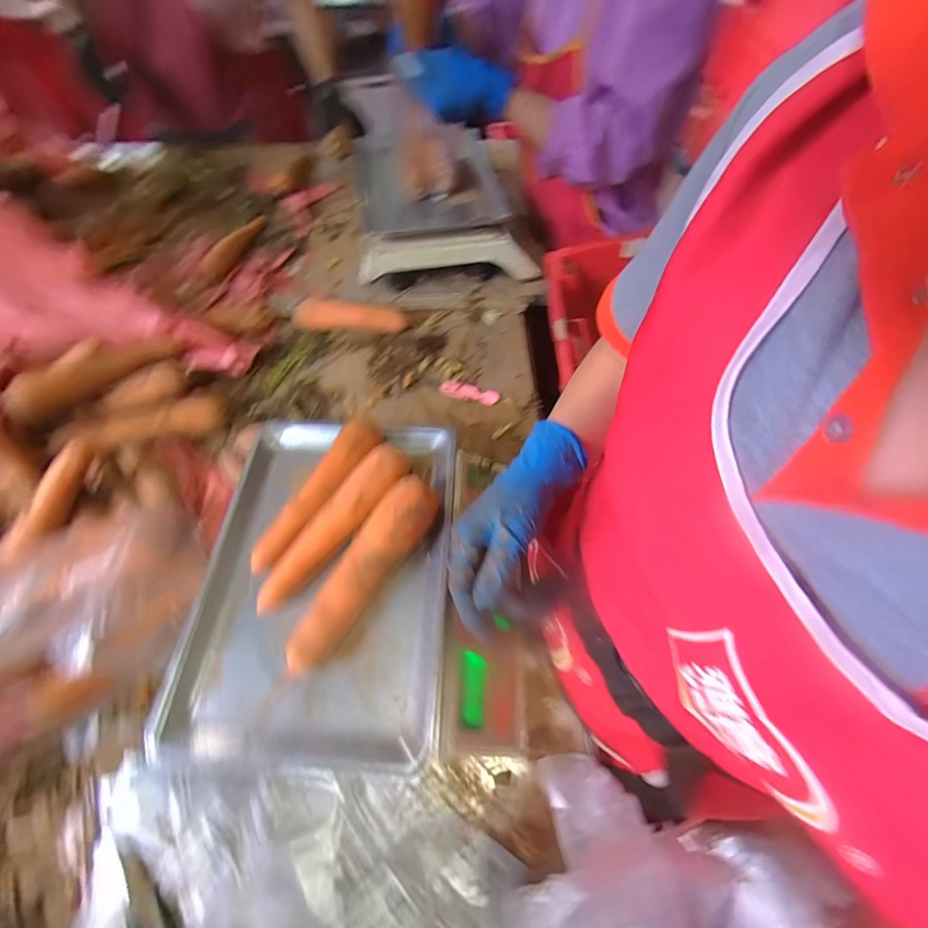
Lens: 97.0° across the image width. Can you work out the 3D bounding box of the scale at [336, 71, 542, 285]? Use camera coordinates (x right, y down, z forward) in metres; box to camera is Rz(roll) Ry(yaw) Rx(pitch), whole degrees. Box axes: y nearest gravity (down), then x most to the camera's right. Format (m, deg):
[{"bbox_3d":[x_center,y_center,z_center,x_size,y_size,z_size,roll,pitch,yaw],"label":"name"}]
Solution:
[{"bbox_3d":[-0.046,-0.508,0.745,0.297,0.144,0.354,-9,61,-4],"label":"scale"}]

